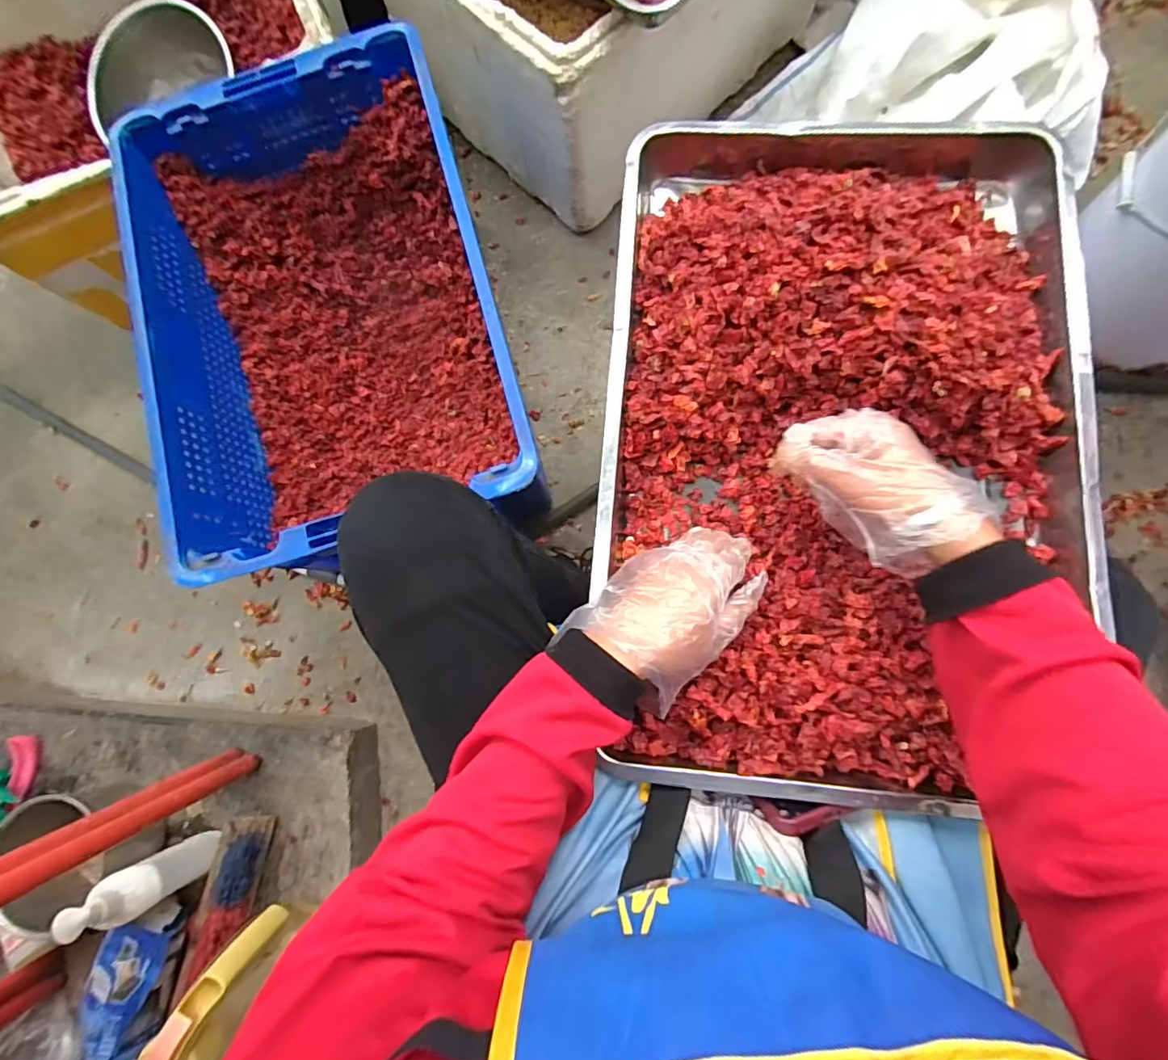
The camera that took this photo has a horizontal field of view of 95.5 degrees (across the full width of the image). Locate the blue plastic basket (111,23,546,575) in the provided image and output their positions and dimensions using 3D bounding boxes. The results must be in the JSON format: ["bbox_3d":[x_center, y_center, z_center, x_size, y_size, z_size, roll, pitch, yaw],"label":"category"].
[{"bbox_3d":[-0.338,-0.293,0.789,0.436,0.310,0.668,-16,83,1],"label":"blue plastic basket"}]

